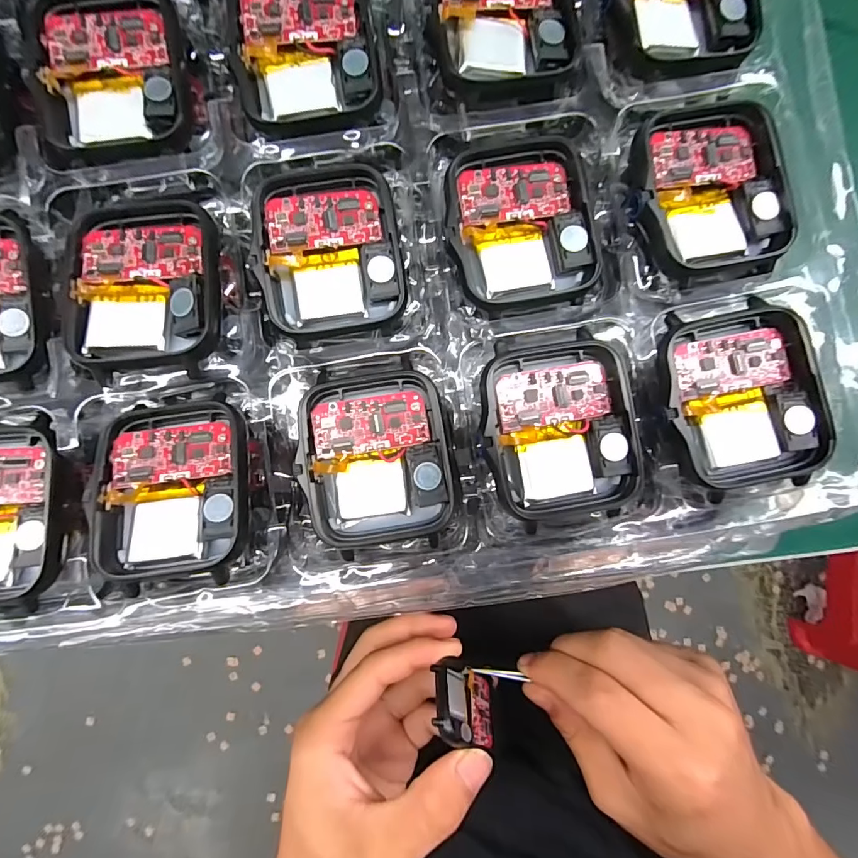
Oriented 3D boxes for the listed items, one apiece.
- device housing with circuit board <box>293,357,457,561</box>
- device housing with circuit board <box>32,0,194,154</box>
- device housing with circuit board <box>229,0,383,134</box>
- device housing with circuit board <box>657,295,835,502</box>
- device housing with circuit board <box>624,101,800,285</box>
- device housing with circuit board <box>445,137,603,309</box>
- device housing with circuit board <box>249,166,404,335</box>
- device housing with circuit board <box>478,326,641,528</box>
[{"bbox_3d":[-0.013,0.008,0.115,0.037,0.007,0.046,-9,86,-2],"label":"device housing with circuit board"},{"bbox_3d":[-0.084,-0.095,0.117,0.037,0.006,0.044,-9,86,-2],"label":"device housing with circuit board"},{"bbox_3d":[-0.033,-0.102,0.118,0.036,0.005,0.043,-8,86,-2],"label":"device housing with circuit board"},{"bbox_3d":[0.079,-0.008,0.111,0.038,0.007,0.045,-10,86,-2],"label":"device housing with circuit board"},{"bbox_3d":[0.073,-0.063,0.114,0.044,0.006,0.044,0,90,-5],"label":"device housing with circuit board"},{"bbox_3d":[0.025,-0.054,0.117,0.038,0.006,0.042,-12,86,-2],"label":"device housing with circuit board"},{"bbox_3d":[-0.027,-0.048,0.118,0.037,0.008,0.043,-8,86,-2],"label":"device housing with circuit board"},{"bbox_3d":[0.033,0.000,0.112,0.039,0.006,0.045,-11,86,-2],"label":"device housing with circuit board"}]

